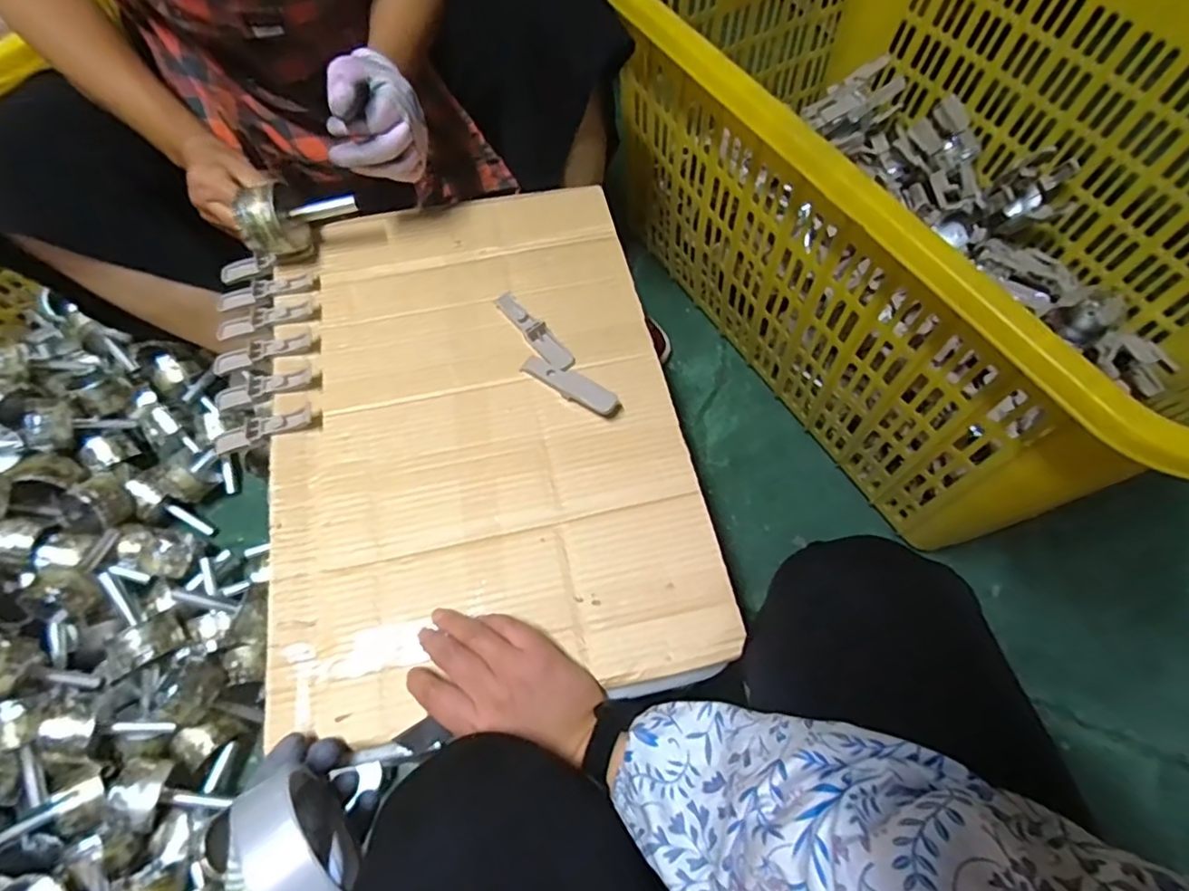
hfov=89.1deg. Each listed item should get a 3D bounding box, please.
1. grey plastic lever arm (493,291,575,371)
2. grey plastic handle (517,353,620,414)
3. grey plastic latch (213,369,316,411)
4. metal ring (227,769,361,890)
[{"bbox_3d":[-0.056,-0.109,0.563,0.023,0.013,0.104,-38,70,-17],"label":"grey plastic lever arm"},{"bbox_3d":[-0.023,-0.055,0.535,0.095,0.019,0.024,31,67,13],"label":"grey plastic handle"},{"bbox_3d":[-0.295,-0.051,0.537,0.092,0.013,0.023,-15,65,5],"label":"grey plastic latch"},{"bbox_3d":[-0.167,0.240,0.357,0.029,0.102,0.083,-35,70,-17],"label":"metal ring"}]

